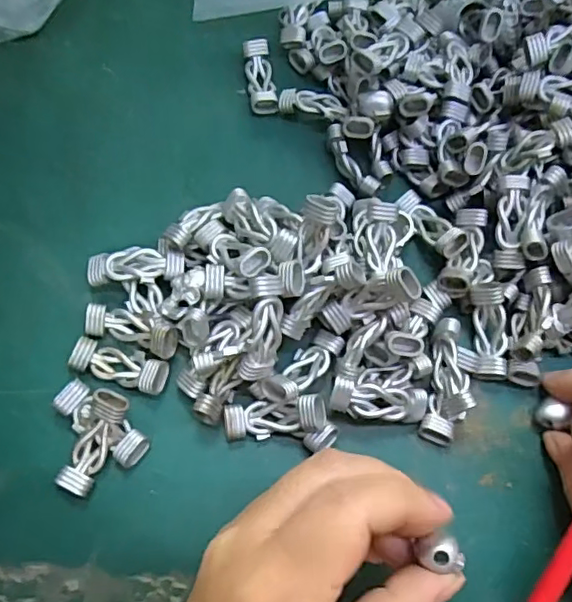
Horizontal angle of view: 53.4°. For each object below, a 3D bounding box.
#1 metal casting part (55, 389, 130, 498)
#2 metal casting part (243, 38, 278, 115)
[{"bbox_3d":[-0.081,0.059,0.241,0.015,0.012,0.044,25,93,7],"label":"metal casting part"},{"bbox_3d":[-0.014,-0.126,0.320,0.015,0.012,0.043,-8,69,-6],"label":"metal casting part"}]

